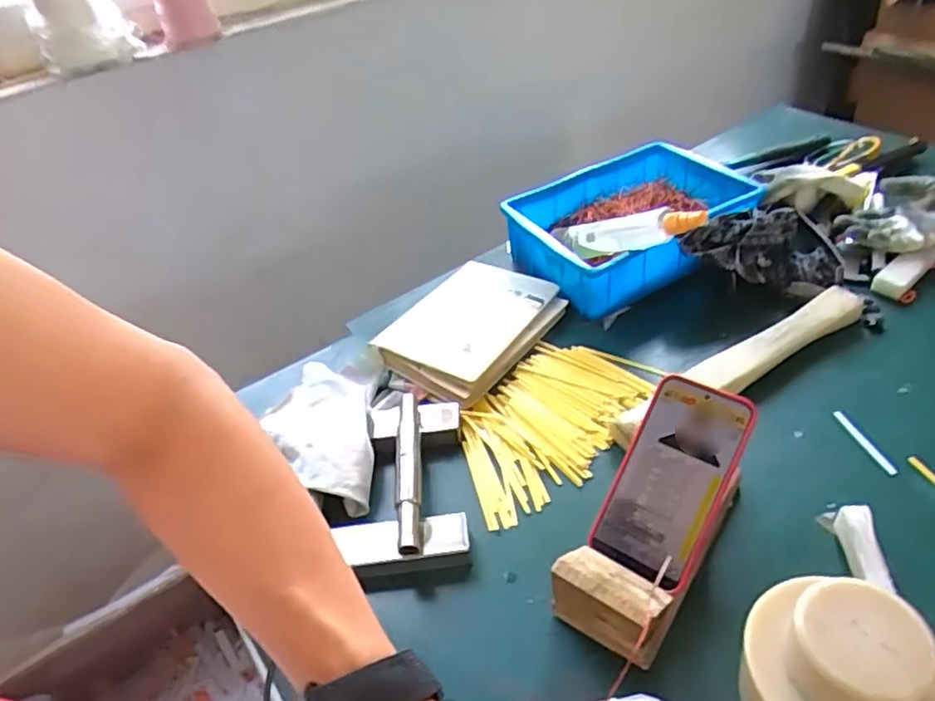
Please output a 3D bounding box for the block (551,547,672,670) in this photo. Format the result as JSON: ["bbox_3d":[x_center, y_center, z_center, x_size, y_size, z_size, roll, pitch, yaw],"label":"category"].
[{"bbox_3d":[0.110,0.187,0.493,0.082,0.059,0.057,25,50,33],"label":"block"}]

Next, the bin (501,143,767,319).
[{"bbox_3d":[0.211,-0.162,0.856,0.288,0.090,0.203,-25,43,-20],"label":"bin"}]

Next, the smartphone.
[{"bbox_3d":[0.166,0.103,0.525,0.080,0.018,0.157,26,87,29],"label":"smartphone"}]

